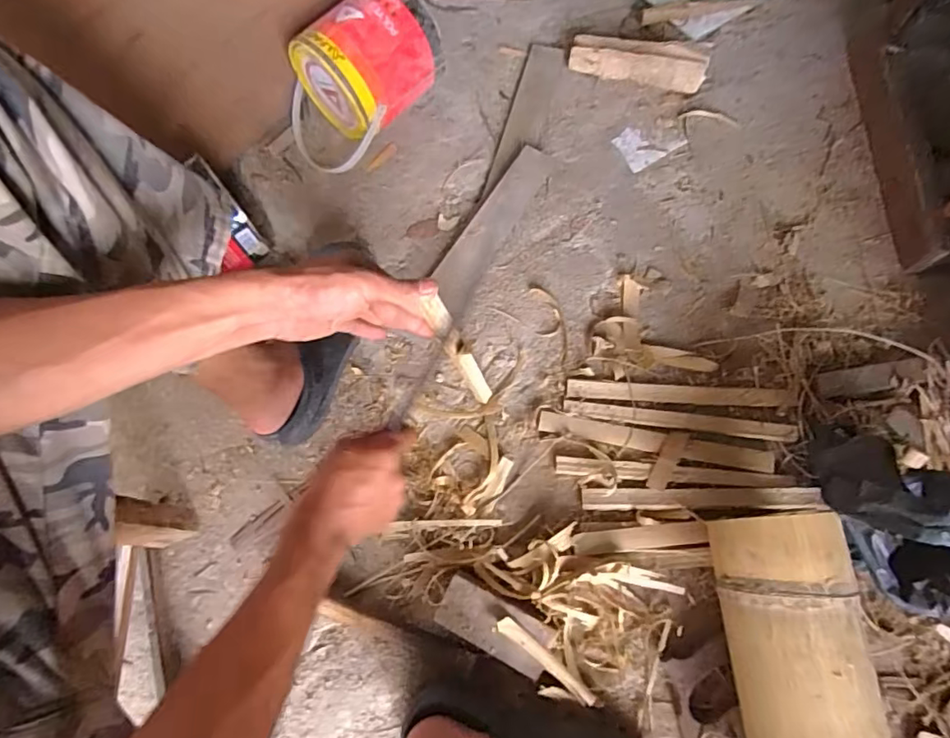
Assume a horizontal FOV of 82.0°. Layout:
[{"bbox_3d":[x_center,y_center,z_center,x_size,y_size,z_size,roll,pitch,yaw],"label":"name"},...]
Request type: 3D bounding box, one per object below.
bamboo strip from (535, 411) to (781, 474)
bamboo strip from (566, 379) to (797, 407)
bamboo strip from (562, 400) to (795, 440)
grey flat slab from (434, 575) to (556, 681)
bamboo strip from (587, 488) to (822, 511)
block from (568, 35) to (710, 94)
[{"bbox_3d":[0.215,0.088,0.659,0.274,0.011,0.027,10,72,5],"label":"bamboo strip"},{"bbox_3d":[0.252,0.031,0.677,0.271,0.005,0.025,3,70,4],"label":"bamboo strip"},{"bbox_3d":[0.247,0.063,0.663,0.271,0.006,0.021,7,72,4],"label":"bamboo strip"},{"bbox_3d":[0.020,0.286,0.604,0.126,0.012,0.056,25,87,14],"label":"grey flat slab"},{"bbox_3d":[0.258,0.149,0.628,0.262,0.010,0.024,-2,63,6],"label":"bamboo strip"},{"bbox_3d":[0.239,-0.455,0.810,0.194,0.057,0.032,16,72,7],"label":"block"}]

